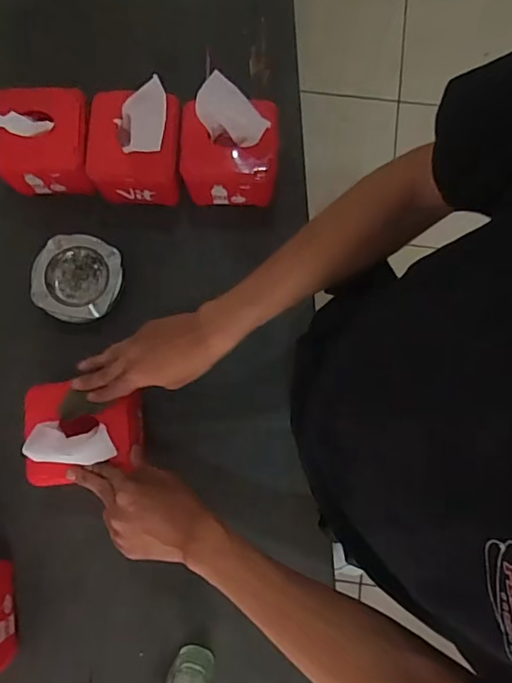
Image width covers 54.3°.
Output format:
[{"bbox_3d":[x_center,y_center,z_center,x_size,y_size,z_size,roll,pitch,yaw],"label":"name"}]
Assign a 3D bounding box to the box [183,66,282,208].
[{"bbox_3d":[-0.035,-0.261,0.677,0.129,0.133,0.112,4,80,1],"label":"box"}]

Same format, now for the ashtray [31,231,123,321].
[{"bbox_3d":[-0.245,-0.086,0.691,0.116,0.030,0.116,20,80,4],"label":"ashtray"}]

